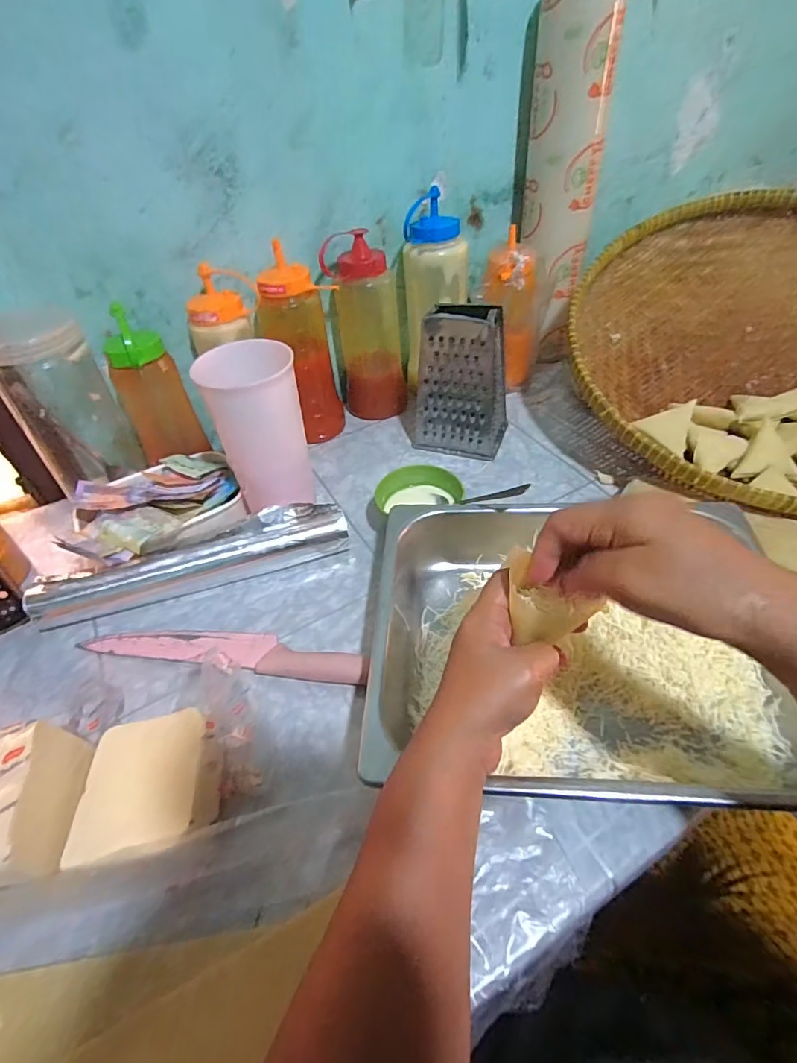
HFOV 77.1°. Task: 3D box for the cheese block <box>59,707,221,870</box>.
[{"bbox_3d":[-0.169,0.177,0.344,0.087,0.051,0.093,-10,46,-5],"label":"cheese block"}]

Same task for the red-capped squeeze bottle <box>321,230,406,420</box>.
[{"bbox_3d":[-0.037,-0.262,0.653,0.084,0.208,0.089,-1,46,4],"label":"red-capped squeeze bottle"}]

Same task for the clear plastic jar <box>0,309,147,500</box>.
[{"bbox_3d":[-0.351,-0.128,0.532,0.095,0.179,0.082,-28,50,-21],"label":"clear plastic jar"}]

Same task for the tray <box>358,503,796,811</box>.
[{"bbox_3d":[0.148,0.080,0.414,0.331,0.064,0.272,-1,46,4],"label":"tray"}]

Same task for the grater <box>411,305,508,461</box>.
[{"bbox_3d":[0.077,-0.181,0.599,0.103,0.162,0.076,15,49,18],"label":"grater"}]

